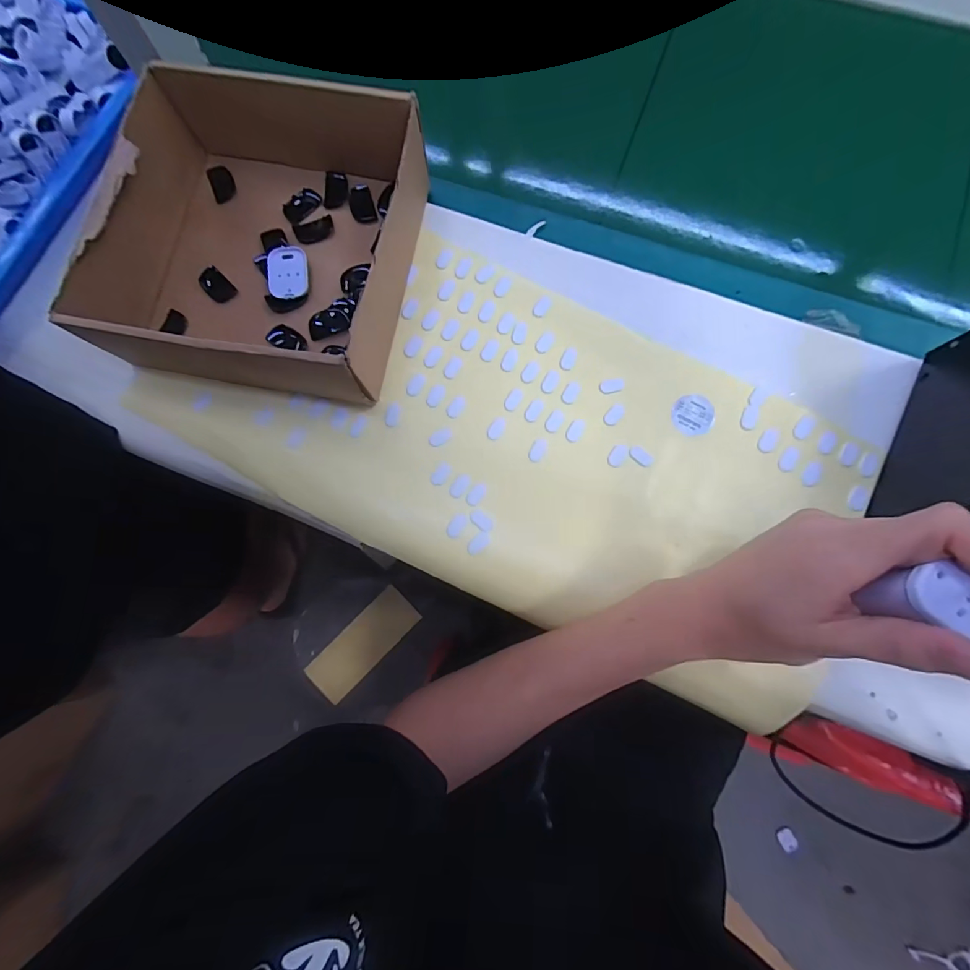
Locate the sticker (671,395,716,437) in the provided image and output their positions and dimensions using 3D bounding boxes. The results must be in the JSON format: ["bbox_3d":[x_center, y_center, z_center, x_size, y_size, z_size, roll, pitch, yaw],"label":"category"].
[{"bbox_3d":[0.152,-0.051,0.342,0.030,0.004,0.030,-1,82,5],"label":"sticker"}]

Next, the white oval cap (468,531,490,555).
[{"bbox_3d":[-0.004,0.040,0.323,0.010,0.004,0.018,44,82,10],"label":"white oval cap"}]

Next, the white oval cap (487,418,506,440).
[{"bbox_3d":[0.009,-0.041,0.344,0.011,0.004,0.017,22,79,6],"label":"white oval cap"}]

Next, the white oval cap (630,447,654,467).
[{"bbox_3d":[0.112,-0.020,0.336,0.018,0.004,0.010,35,81,8],"label":"white oval cap"}]

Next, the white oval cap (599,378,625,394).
[{"bbox_3d":[0.094,-0.074,0.346,0.018,0.004,0.011,-6,78,0],"label":"white oval cap"}]

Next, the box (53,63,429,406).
[{"bbox_3d":[-0.157,-0.175,0.334,0.195,0.071,0.205,11,78,4],"label":"box"}]

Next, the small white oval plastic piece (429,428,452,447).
[{"bbox_3d":[-0.032,-0.035,0.342,0.018,0.004,0.010,-37,79,-6],"label":"small white oval plastic piece"}]

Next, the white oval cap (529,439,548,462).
[{"bbox_3d":[0.039,-0.025,0.339,0.010,0.004,0.018,27,80,7],"label":"white oval cap"}]

